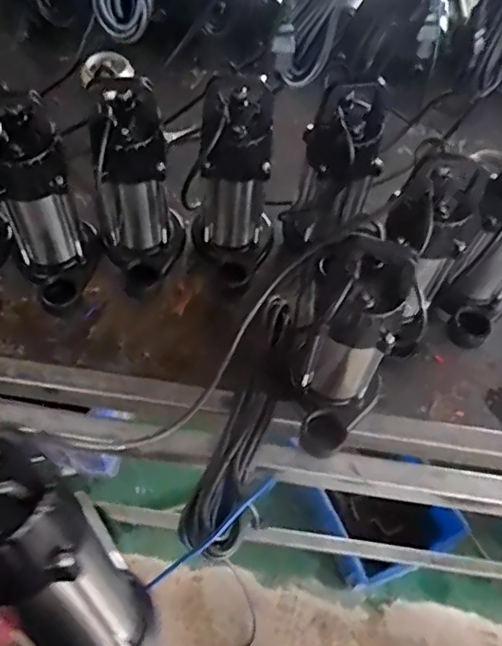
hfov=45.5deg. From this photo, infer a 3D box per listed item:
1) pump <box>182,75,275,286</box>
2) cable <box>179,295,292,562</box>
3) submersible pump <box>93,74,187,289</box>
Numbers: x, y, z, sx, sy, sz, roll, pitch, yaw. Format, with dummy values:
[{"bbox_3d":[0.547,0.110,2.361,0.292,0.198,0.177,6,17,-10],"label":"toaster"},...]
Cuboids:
[{"bbox_3d":[-0.018,-0.194,0.816,0.113,0.252,0.115,27,60,12],"label":"pump"},{"bbox_3d":[-0.012,0.123,0.773,0.072,0.059,0.337,14,58,4],"label":"cable"},{"bbox_3d":[-0.145,-0.160,0.789,0.117,0.241,0.139,-6,59,-8],"label":"submersible pump"}]

